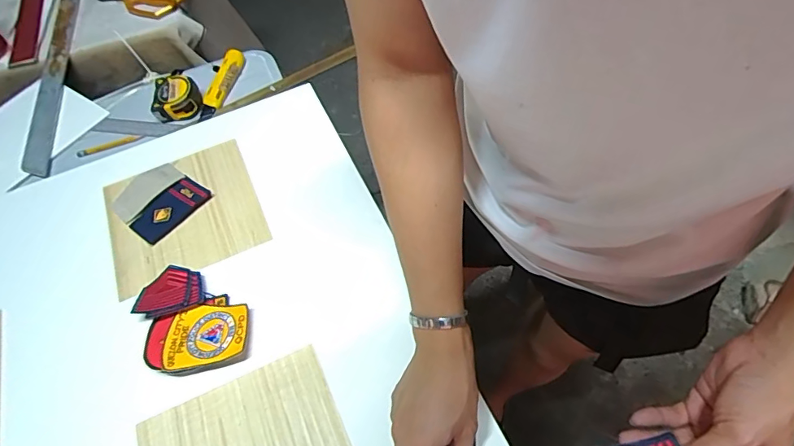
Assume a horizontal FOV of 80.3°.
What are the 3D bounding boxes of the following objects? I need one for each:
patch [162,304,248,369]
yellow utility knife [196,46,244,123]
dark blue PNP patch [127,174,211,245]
[{"bbox_3d":[-0.214,0.123,0.527,0.092,0.008,0.071,-14,53,0],"label":"patch"},{"bbox_3d":[-0.287,-0.229,0.768,0.038,0.020,0.153,4,57,6],"label":"yellow utility knife"},{"bbox_3d":[-0.308,-0.020,0.636,0.056,0.008,0.101,38,69,16],"label":"dark blue PNP patch"}]

